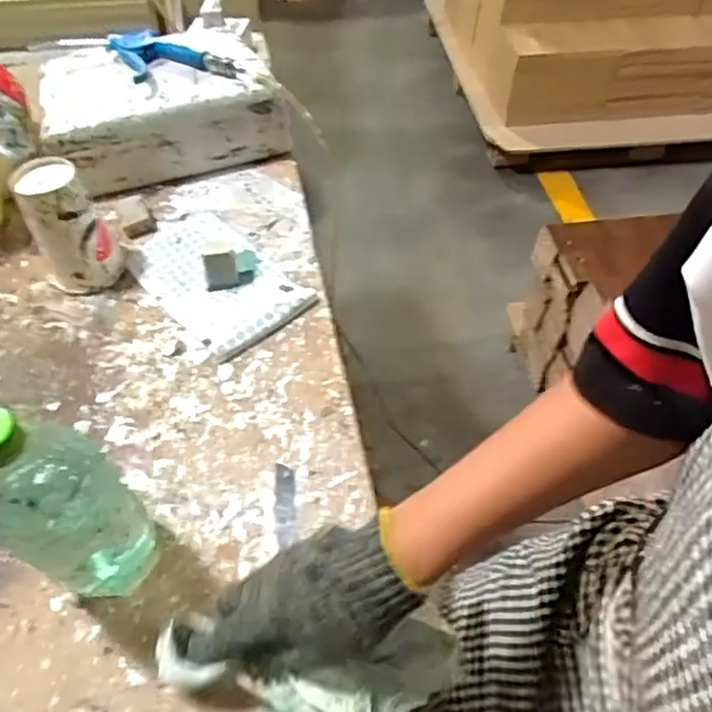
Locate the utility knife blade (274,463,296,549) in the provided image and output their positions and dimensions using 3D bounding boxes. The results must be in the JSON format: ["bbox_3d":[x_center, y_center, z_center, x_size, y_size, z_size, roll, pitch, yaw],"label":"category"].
[{"bbox_3d":[-0.060,0.123,0.535,0.018,0.004,0.072,-5,51,0],"label":"utility knife blade"}]

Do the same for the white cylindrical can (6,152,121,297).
[{"bbox_3d":[-0.303,-0.136,0.675,0.069,0.125,0.065,-2,51,3],"label":"white cylindrical can"}]

